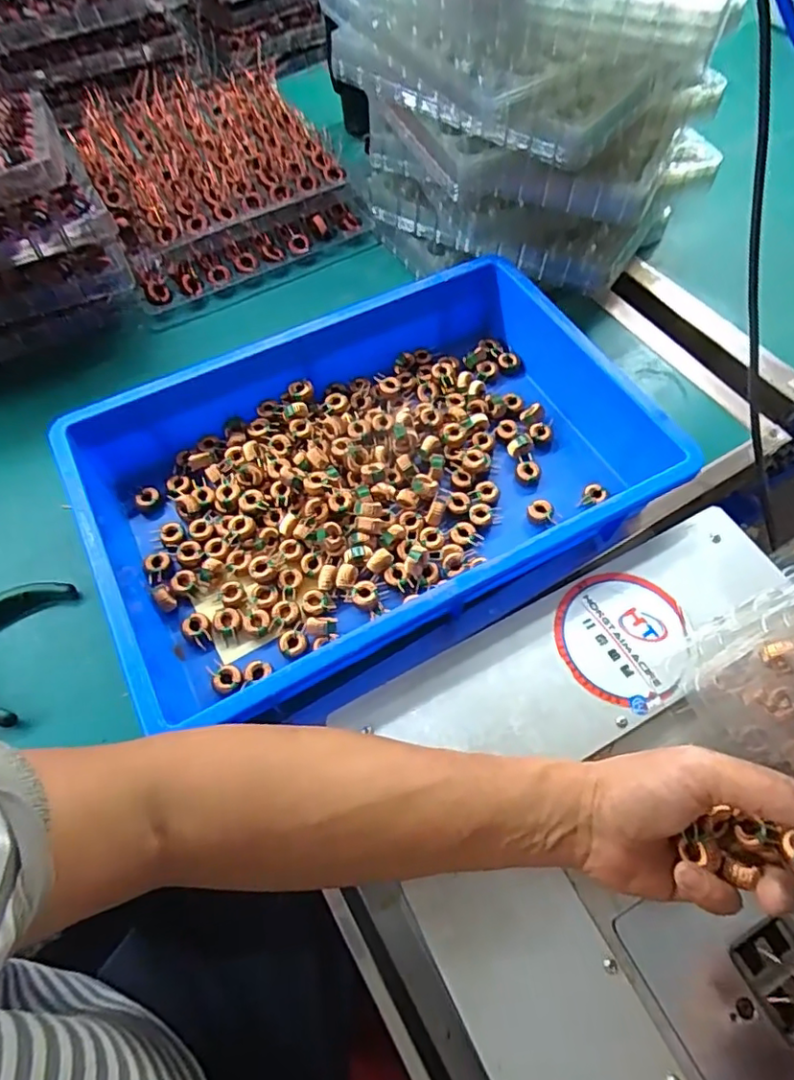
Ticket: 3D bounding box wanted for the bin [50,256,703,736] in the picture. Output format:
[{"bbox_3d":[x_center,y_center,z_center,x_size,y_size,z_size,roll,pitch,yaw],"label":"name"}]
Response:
[{"bbox_3d":[-0.019,-0.059,0.483,0.442,0.078,0.291,-27,65,-14],"label":"bin"}]

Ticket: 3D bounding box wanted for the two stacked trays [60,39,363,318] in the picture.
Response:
[{"bbox_3d":[-0.237,-0.460,0.709,0.275,0.063,0.351,-27,65,-14],"label":"two stacked trays"}]

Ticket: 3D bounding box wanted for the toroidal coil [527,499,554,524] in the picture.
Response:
[{"bbox_3d":[0.123,-0.025,0.493,0.021,0.012,0.020,0,62,0],"label":"toroidal coil"}]

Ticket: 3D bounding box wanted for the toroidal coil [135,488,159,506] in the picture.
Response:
[{"bbox_3d":[-0.220,-0.038,0.507,0.018,0.008,0.014,-11,63,-6],"label":"toroidal coil"}]

